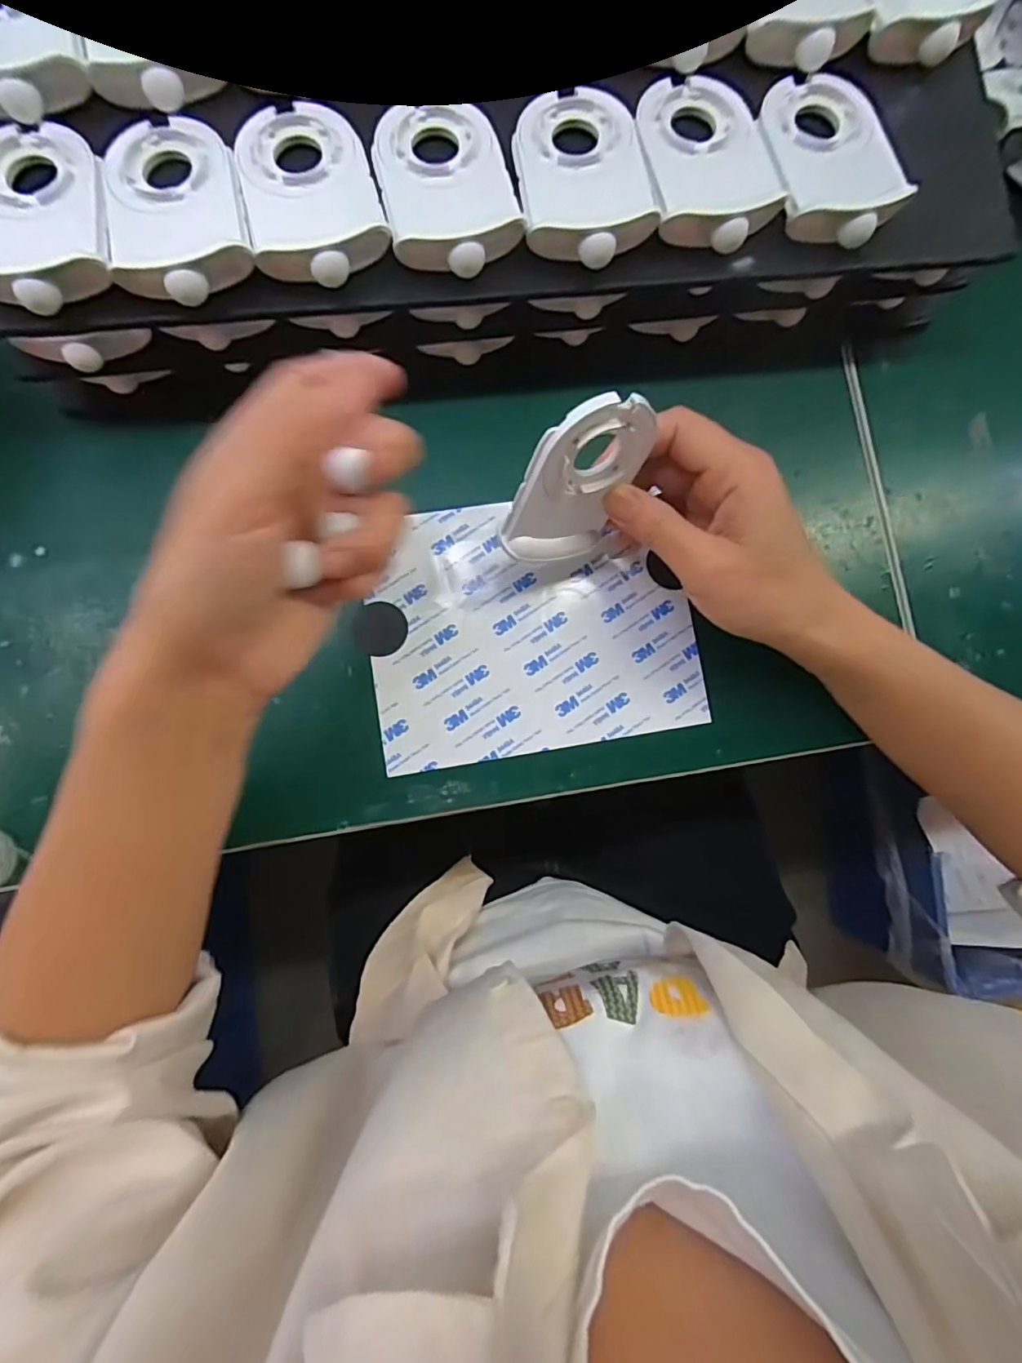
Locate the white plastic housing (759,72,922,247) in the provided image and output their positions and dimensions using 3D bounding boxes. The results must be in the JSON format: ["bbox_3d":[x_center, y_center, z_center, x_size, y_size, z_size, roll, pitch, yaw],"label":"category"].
[{"bbox_3d":[0.151,-0.248,0.266,0.059,0.017,0.089,-7,85,-3],"label":"white plastic housing"}]

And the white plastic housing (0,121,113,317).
[{"bbox_3d":[-0.206,-0.203,0.241,0.057,0.015,0.088,-11,85,-4],"label":"white plastic housing"}]

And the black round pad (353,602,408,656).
[{"bbox_3d":[-0.070,-0.028,0.301,0.028,0.004,0.028,0,85,-3],"label":"black round pad"}]

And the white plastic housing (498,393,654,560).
[{"bbox_3d":[0.031,-0.086,0.248,0.056,0.081,0.011,-9,60,-27],"label":"white plastic housing"}]

